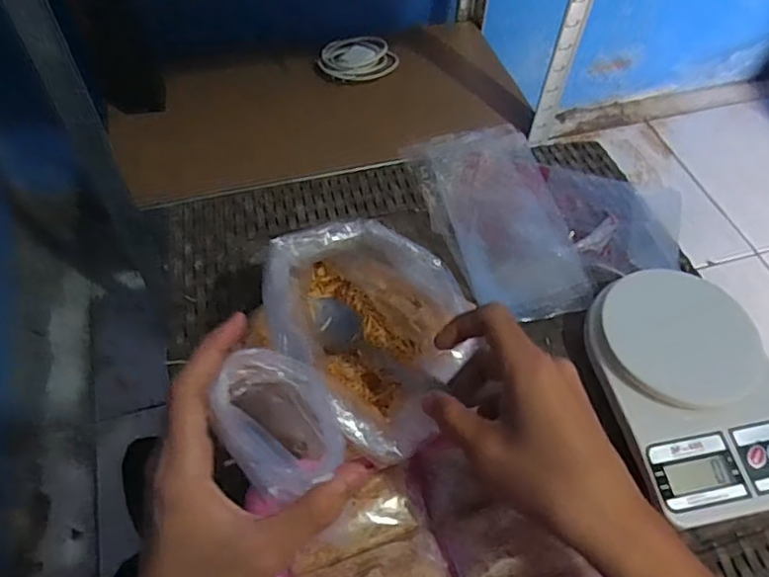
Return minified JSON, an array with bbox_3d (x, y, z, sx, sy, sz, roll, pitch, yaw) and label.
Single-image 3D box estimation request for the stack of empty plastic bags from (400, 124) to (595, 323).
[{"bbox_3d":[0.102,-0.069,0.526,0.115,0.009,0.214,-9,57,-8],"label":"stack of empty plastic bags"}]

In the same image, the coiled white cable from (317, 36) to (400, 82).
[{"bbox_3d":[-0.052,-0.349,0.876,0.114,0.028,0.098,-36,64,-23],"label":"coiled white cable"}]

